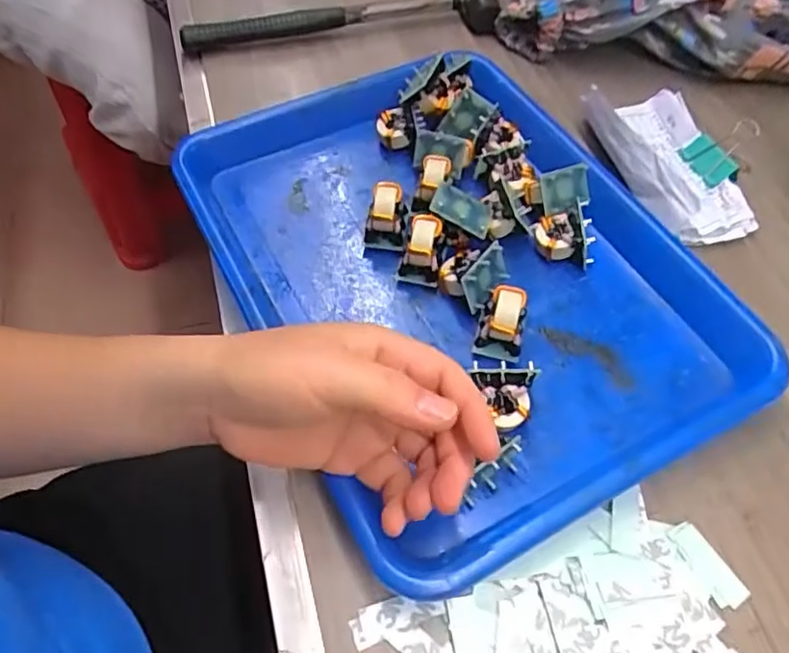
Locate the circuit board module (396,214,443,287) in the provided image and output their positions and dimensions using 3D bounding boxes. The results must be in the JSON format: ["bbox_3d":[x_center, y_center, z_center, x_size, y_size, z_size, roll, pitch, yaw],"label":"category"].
[{"bbox_3d":[0.017,-0.046,0.378,0.023,0.036,0.032,13,58,7],"label":"circuit board module"}]

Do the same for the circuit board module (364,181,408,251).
[{"bbox_3d":[-0.005,-0.069,0.390,0.025,0.037,0.029,6,58,3],"label":"circuit board module"}]

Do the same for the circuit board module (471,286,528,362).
[{"bbox_3d":[0.062,-0.003,0.348,0.026,0.032,0.033,11,58,6],"label":"circuit board module"}]

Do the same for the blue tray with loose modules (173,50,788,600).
[{"bbox_3d":[0.035,-0.045,0.373,0.254,0.036,0.334,-25,61,-16],"label":"blue tray with loose modules"}]

